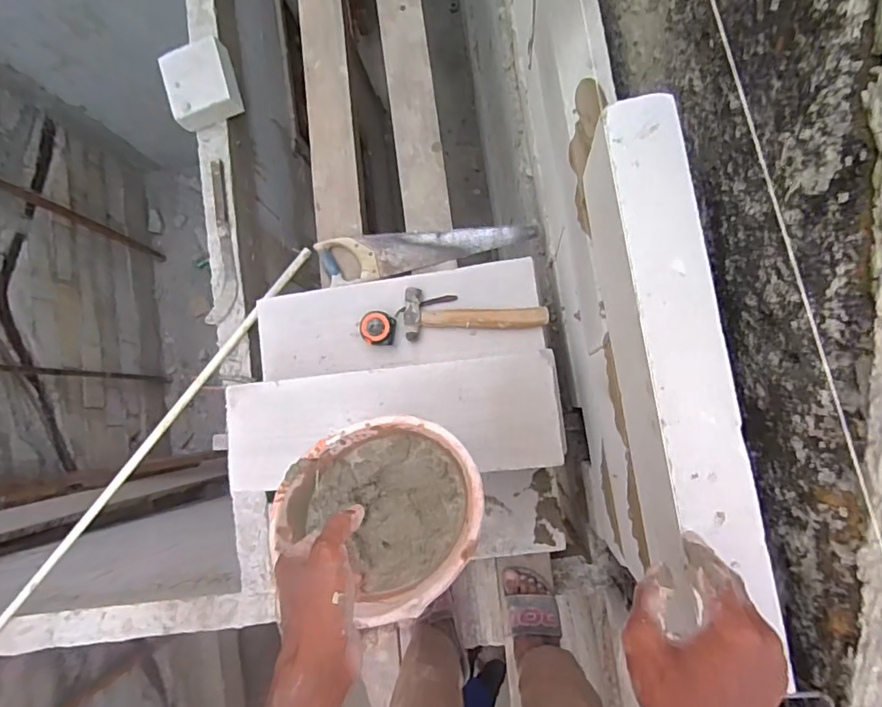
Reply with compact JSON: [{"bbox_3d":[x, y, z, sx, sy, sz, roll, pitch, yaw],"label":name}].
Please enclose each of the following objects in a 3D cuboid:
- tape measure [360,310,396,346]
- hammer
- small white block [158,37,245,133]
[{"bbox_3d":[-0.131,-0.051,1.104,0.070,0.035,0.068,9,85,8],"label":"tape measure"},{"bbox_3d":[0.069,-0.074,1.084,0.284,0.024,0.098,3,84,7],"label":"hammer"},{"bbox_3d":[-0.679,-0.765,1.523,0.195,0.086,0.212,-15,82,5],"label":"small white block"}]

